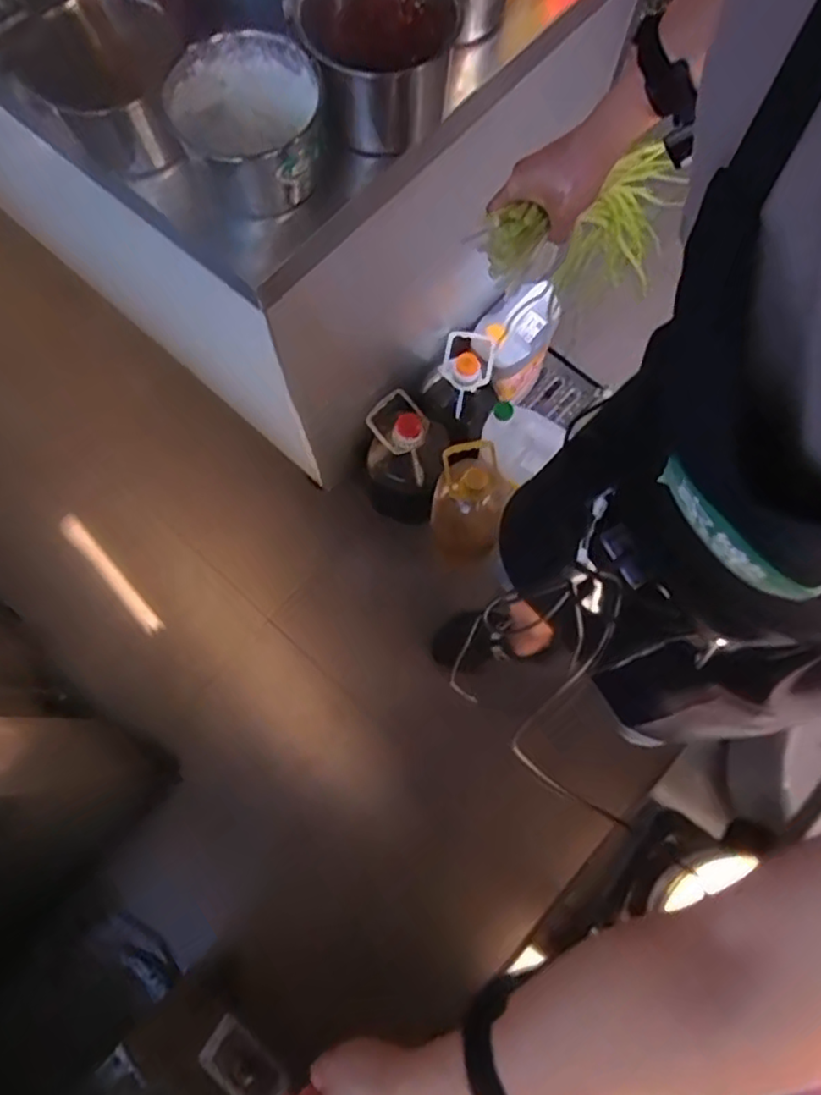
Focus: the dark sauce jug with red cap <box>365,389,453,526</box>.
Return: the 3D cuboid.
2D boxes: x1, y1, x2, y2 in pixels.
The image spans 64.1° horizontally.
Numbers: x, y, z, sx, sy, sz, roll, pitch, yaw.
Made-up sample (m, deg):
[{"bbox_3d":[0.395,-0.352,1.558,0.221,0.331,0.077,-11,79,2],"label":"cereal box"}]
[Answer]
[{"bbox_3d":[-0.017,-0.165,1.318,0.174,0.378,0.157,-7,75,-2],"label":"dark sauce jug with red cap"}]

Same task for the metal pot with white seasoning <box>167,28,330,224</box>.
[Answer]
[{"bbox_3d":[-0.163,-0.435,0.691,0.141,0.121,0.150,0,75,0],"label":"metal pot with white seasoning"}]

